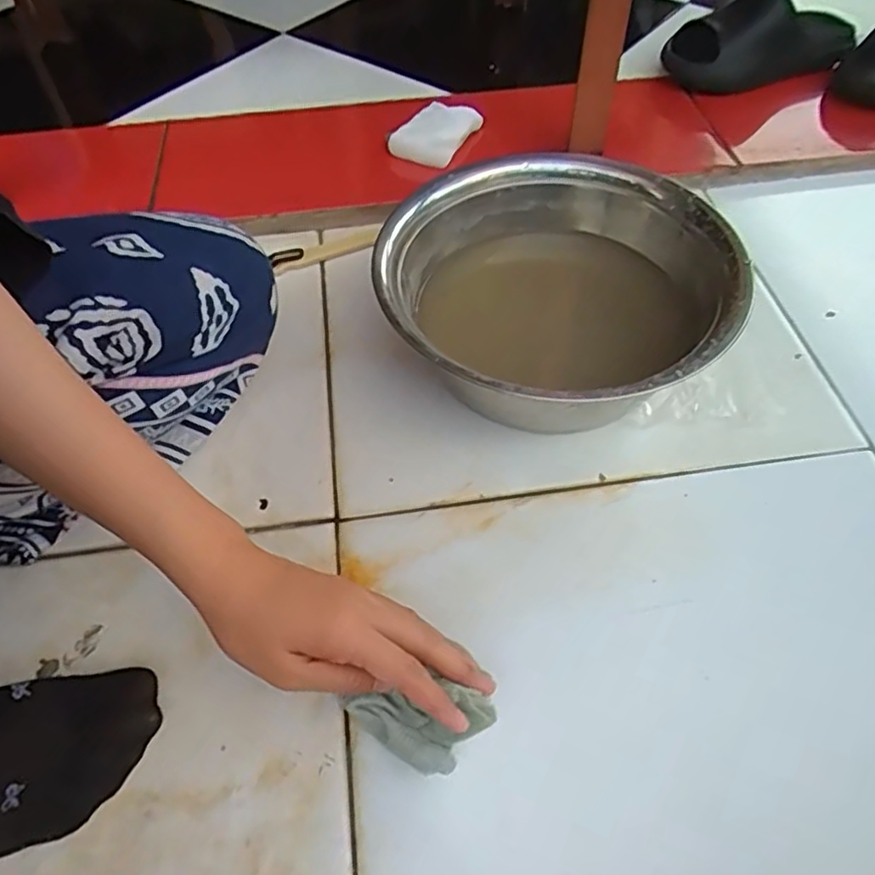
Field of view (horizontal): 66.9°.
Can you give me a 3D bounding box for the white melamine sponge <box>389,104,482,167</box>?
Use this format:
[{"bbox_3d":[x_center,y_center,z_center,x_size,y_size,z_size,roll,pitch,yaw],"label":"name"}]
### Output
[{"bbox_3d":[-0.006,-0.324,0.698,0.073,0.027,0.098,18,56,15],"label":"white melamine sponge"}]

